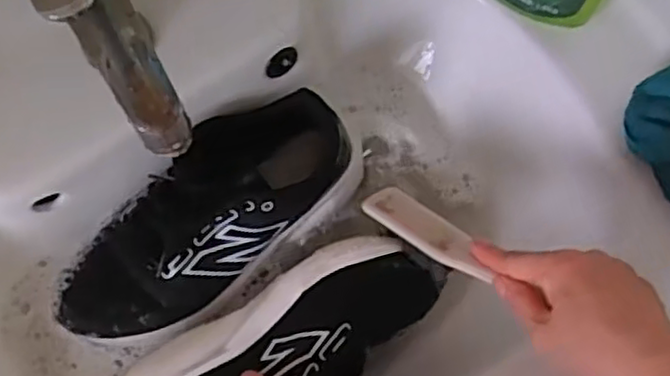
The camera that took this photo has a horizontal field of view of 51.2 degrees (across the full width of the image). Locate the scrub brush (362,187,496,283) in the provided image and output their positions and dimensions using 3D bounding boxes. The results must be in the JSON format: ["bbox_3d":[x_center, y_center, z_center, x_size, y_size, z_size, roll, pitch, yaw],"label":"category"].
[{"bbox_3d":[0.068,0.031,0.503,0.031,0.016,0.111,-44,56,-12],"label":"scrub brush"}]

